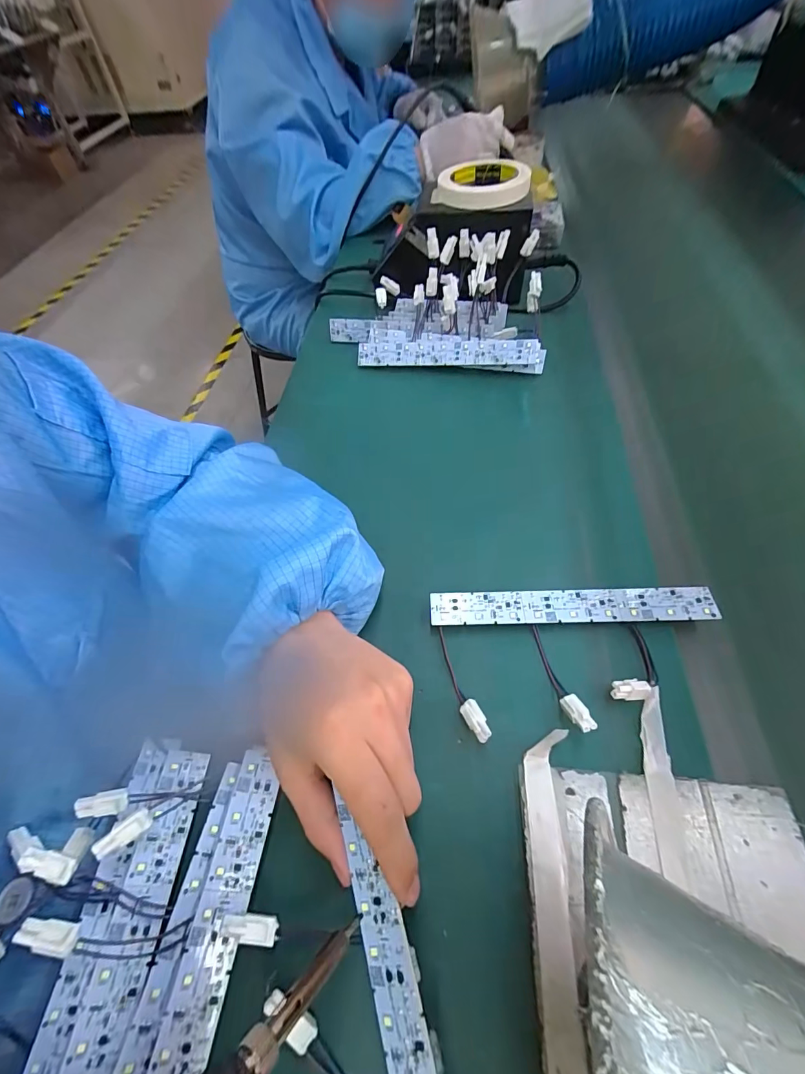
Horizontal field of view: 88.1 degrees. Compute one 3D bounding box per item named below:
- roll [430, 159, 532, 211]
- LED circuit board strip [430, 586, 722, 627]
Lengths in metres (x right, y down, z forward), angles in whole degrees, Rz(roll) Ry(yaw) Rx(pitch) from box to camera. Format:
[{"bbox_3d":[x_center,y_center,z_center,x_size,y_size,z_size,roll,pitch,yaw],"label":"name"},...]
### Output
[{"bbox_3d":[0.094,-0.394,0.465,0.090,0.023,0.088,-1,59,1],"label":"roll"},{"bbox_3d":[0.116,0.048,0.289,0.189,0.004,0.024,-2,60,3],"label":"LED circuit board strip"}]

